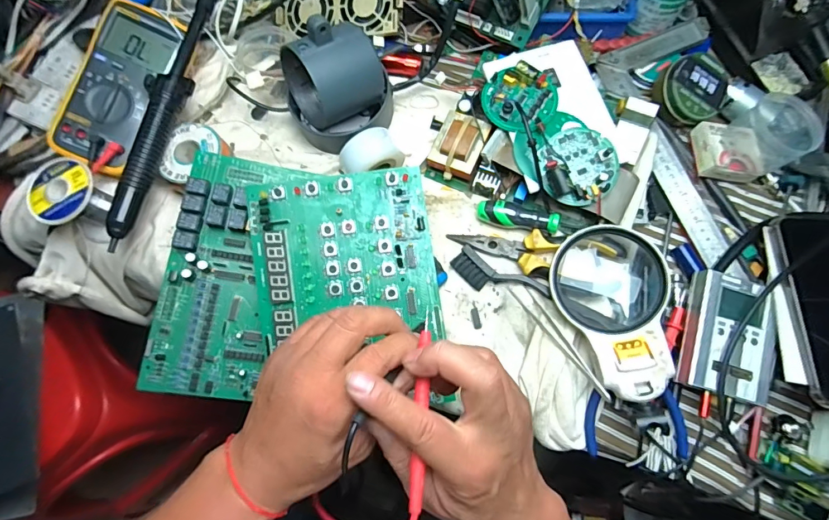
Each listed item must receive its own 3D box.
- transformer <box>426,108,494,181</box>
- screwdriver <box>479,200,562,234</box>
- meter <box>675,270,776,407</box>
[{"bbox_3d":[0.044,-0.114,0.452,0.049,0.033,0.058,22,76,8],"label":"transformer"},{"bbox_3d":[0.101,-0.043,0.435,0.077,0.022,0.021,15,76,6],"label":"screwdriver"},{"bbox_3d":[0.276,0.067,0.391,0.067,0.024,0.102,16,76,6],"label":"meter"}]

